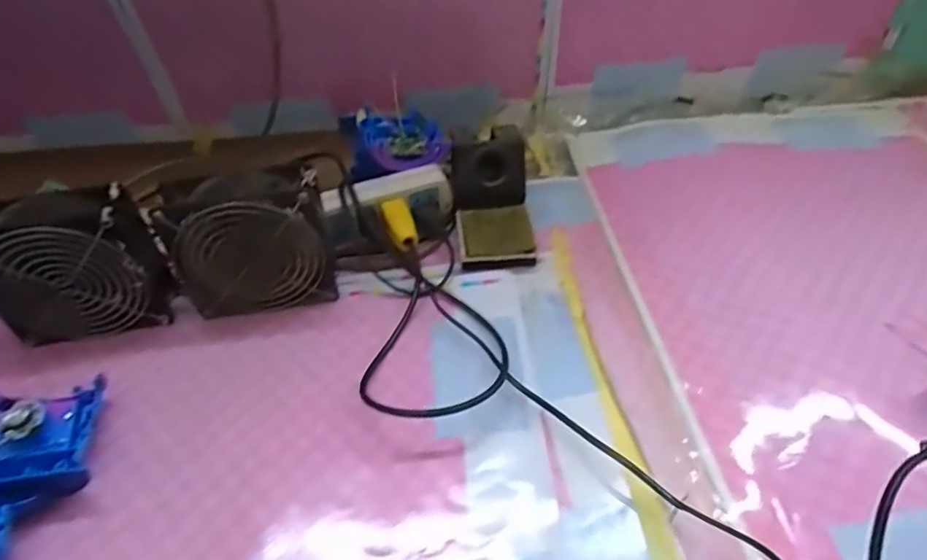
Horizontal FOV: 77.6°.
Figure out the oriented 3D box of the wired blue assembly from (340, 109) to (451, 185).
[{"bbox_3d":[-0.072,-0.141,0.576,0.101,0.047,0.087,-17,46,-16],"label":"wired blue assembly"}]

